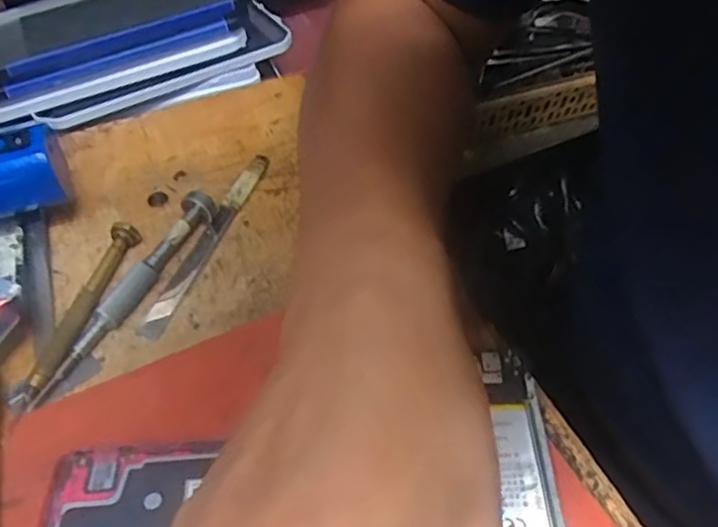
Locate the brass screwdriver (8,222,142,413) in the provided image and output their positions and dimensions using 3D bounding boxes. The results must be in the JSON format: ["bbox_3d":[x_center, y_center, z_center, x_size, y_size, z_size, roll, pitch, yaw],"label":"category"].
[{"bbox_3d":[-0.127,0.020,0.293,0.014,0.011,0.098,11,49,11],"label":"brass screwdriver"}]

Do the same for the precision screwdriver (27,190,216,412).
[{"bbox_3d":[-0.105,0.011,0.297,0.013,0.016,0.122,19,51,17],"label":"precision screwdriver"}]

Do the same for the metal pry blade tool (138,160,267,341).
[{"bbox_3d":[-0.076,-0.012,0.331,0.012,0.004,0.122,21,57,4],"label":"metal pry blade tool"}]

